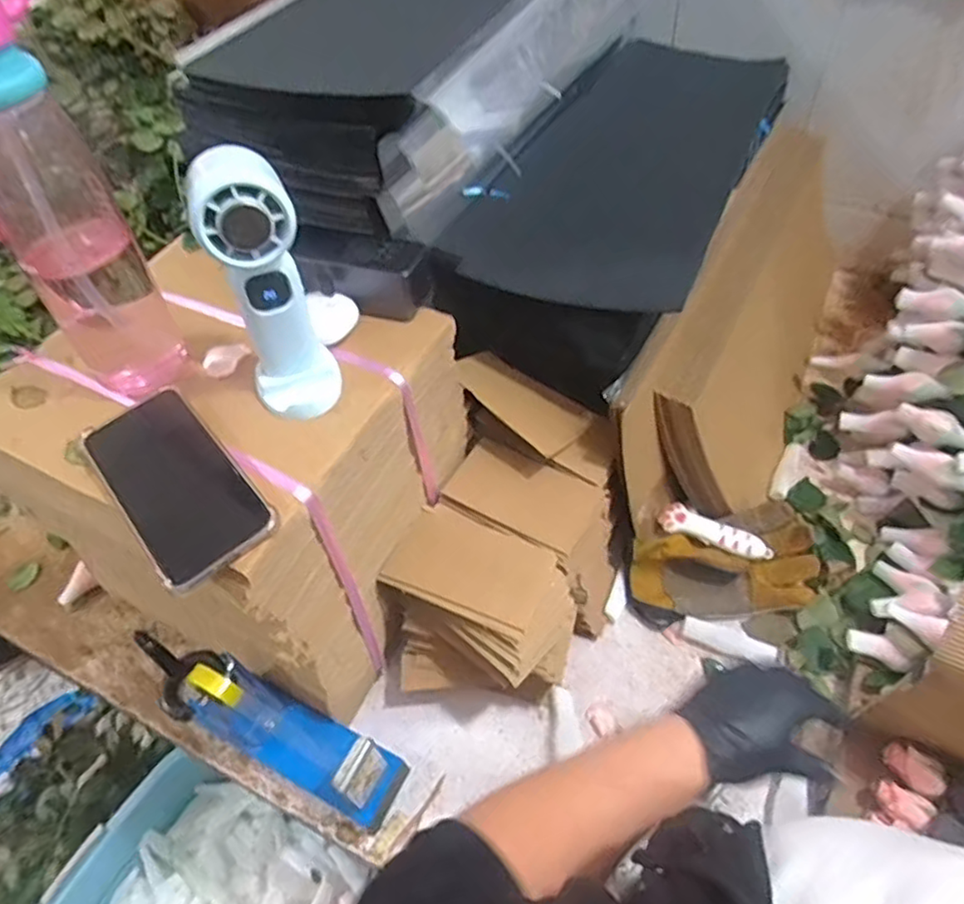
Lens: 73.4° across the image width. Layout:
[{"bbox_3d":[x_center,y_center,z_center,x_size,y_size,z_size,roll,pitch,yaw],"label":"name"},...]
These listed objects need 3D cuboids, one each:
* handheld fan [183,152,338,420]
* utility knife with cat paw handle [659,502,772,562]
[{"bbox_3d":[-0.149,-0.112,0.448,0.066,0.180,0.073,-23,54,-13],"label":"handheld fan"},{"bbox_3d":[0.257,0.090,0.713,0.117,0.022,0.030,25,58,22],"label":"utility knife with cat paw handle"}]

